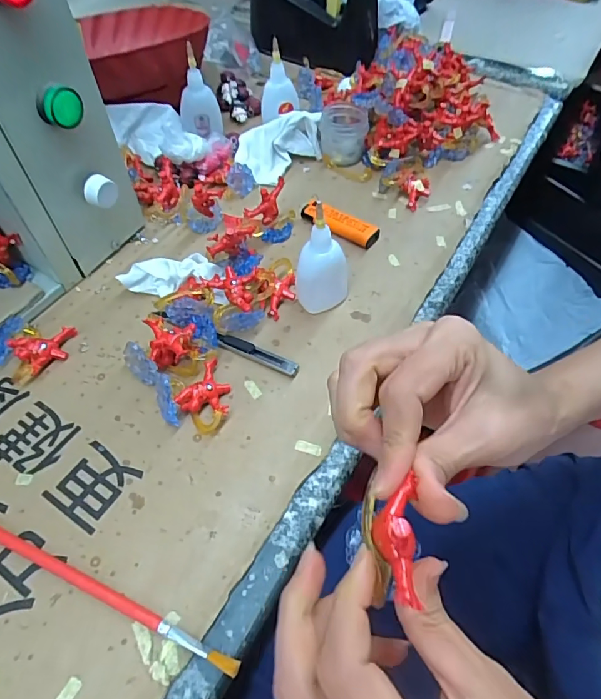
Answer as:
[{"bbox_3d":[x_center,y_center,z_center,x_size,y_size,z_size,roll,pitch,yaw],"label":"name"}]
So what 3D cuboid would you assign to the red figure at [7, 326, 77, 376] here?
[{"bbox_3d":[-0.204,-0.004,0.380,0.034,0.014,0.046,37,63,22],"label":"red figure"}]

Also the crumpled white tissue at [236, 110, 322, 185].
[{"bbox_3d":[-0.025,-0.230,0.523,0.095,0.035,0.092,0,55,0],"label":"crumpled white tissue"}]

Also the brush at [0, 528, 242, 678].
[{"bbox_3d":[-0.154,0.131,0.287,0.263,0.014,0.008,20,58,13],"label":"brush"}]

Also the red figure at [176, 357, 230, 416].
[{"bbox_3d":[-0.069,0.028,0.357,0.036,0.016,0.044,7,56,5],"label":"red figure"}]

